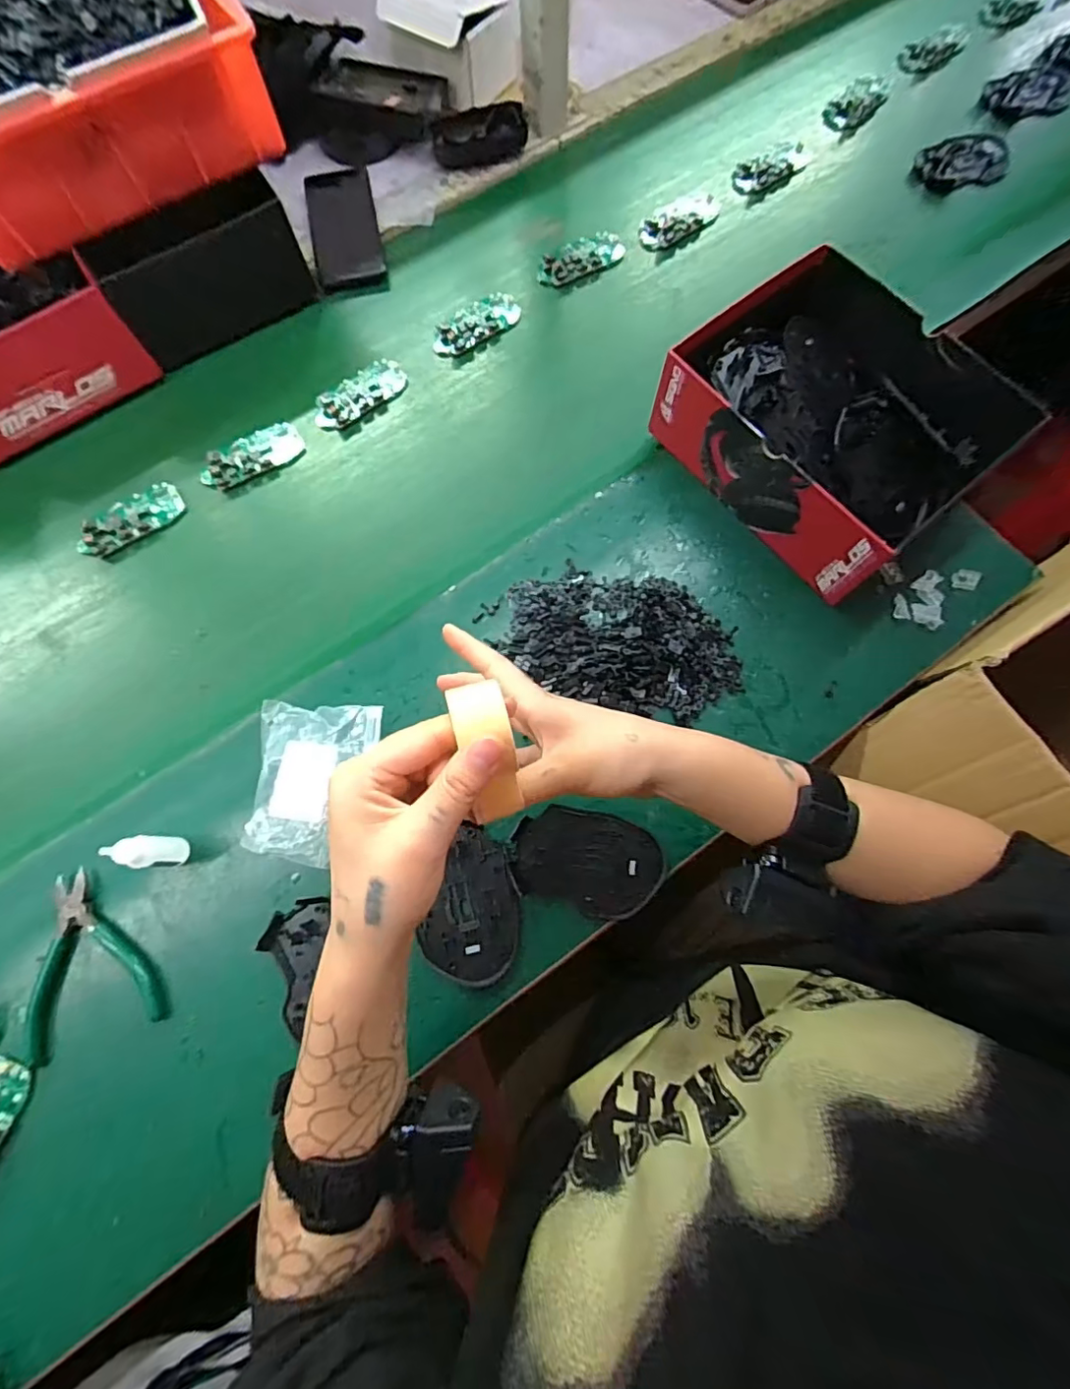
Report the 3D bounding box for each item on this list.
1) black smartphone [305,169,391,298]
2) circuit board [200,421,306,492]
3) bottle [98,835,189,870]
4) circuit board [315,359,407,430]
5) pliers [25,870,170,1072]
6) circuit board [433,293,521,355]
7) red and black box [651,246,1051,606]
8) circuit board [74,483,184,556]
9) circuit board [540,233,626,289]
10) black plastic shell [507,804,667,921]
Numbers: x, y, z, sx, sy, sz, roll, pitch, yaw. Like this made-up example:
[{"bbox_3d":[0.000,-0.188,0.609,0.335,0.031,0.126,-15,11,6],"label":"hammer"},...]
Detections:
[{"bbox_3d":[-0.210,-0.515,0.616,0.073,0.014,0.176,-11,74,-2],"label":"black smartphone"},{"bbox_3d":[-0.272,-0.229,0.533,0.097,0.015,0.044,-36,76,-9],"label":"circuit board"},{"bbox_3d":[-0.272,0.111,0.393,0.019,0.073,0.021,2,74,2],"label":"bottle"},{"bbox_3d":[-0.175,-0.300,0.555,0.098,0.011,0.039,-36,76,-9],"label":"circuit board"},{"bbox_3d":[-0.326,0.189,0.400,0.094,0.012,0.117,-21,74,-5],"label":"pliers"},{"bbox_3d":[-0.062,-0.384,0.577,0.098,0.014,0.040,-37,76,-9],"label":"circuit board"},{"bbox_3d":[0.256,-0.237,0.481,0.203,0.091,0.234,-38,76,-9],"label":"red and black box"},{"bbox_3d":[-0.375,-0.162,0.515,0.094,0.016,0.041,-41,77,-10],"label":"circuit board"},{"bbox_3d":[0.050,-0.467,0.595,0.096,0.016,0.043,-26,75,-6],"label":"circuit board"},{"bbox_3d":[0.039,0.127,0.426,0.113,0.009,0.071,17,75,6],"label":"black plastic shell"}]

